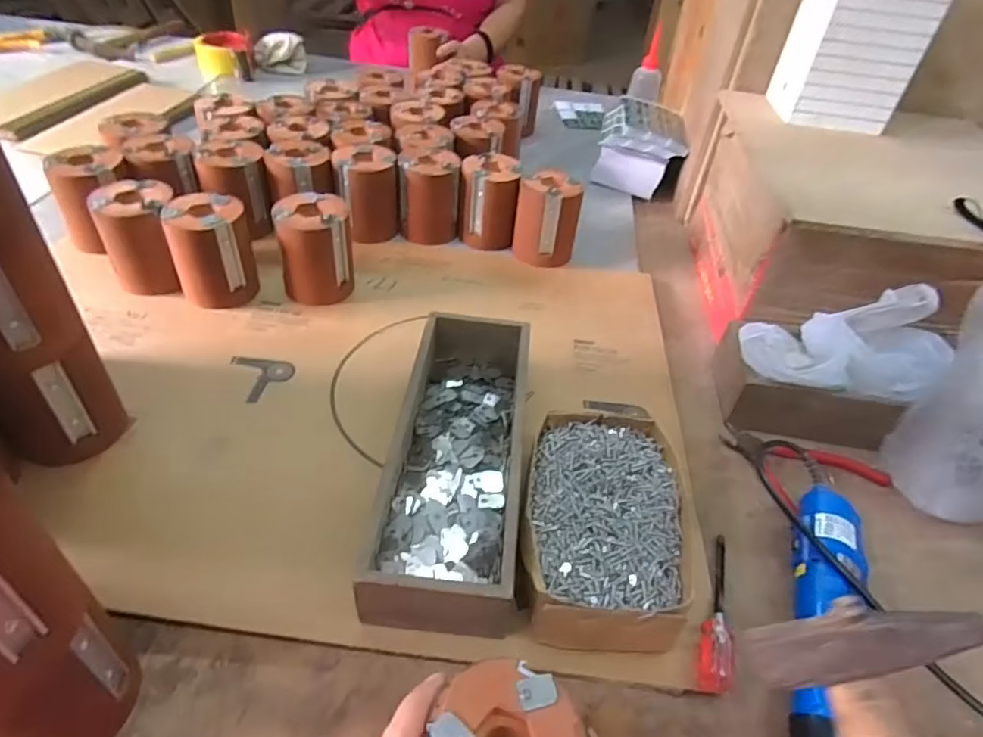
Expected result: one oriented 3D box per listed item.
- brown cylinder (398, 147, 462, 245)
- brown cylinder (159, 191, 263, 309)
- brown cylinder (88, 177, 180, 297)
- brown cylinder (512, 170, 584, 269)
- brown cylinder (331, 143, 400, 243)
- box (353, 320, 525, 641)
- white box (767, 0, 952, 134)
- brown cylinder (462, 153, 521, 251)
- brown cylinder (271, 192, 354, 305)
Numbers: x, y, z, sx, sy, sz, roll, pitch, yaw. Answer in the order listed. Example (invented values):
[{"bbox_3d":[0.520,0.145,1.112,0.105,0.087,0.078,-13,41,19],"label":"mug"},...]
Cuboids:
[{"bbox_3d":[-0.081,-0.230,0.764,0.075,0.099,0.084,0,44,-6],"label":"brown cylinder"},{"bbox_3d":[-0.298,-0.128,0.624,0.078,0.097,0.079,-10,46,-16],"label":"brown cylinder"},{"bbox_3d":[-0.376,-0.142,0.626,0.069,0.096,0.082,-11,47,-17],"label":"brown cylinder"},{"bbox_3d":[0.072,-0.191,0.744,0.078,0.099,0.076,12,44,6],"label":"brown cylinder"},{"bbox_3d":[-0.160,-0.225,0.748,0.071,0.098,0.082,-11,47,-17],"label":"brown cylinder"},{"bbox_3d":[-0.026,0.066,0.486,0.102,0.068,0.315,6,44,0],"label":"box"},{"bbox_3d":[0.398,-0.357,0.643,0.110,0.138,0.106,10,44,4],"label":"white box"},{"bbox_3d":[-0.003,-0.220,0.763,0.073,0.099,0.076,7,44,0],"label":"brown cylinder"},{"bbox_3d":[-0.196,-0.134,0.648,0.079,0.100,0.073,-10,46,-16],"label":"brown cylinder"}]

